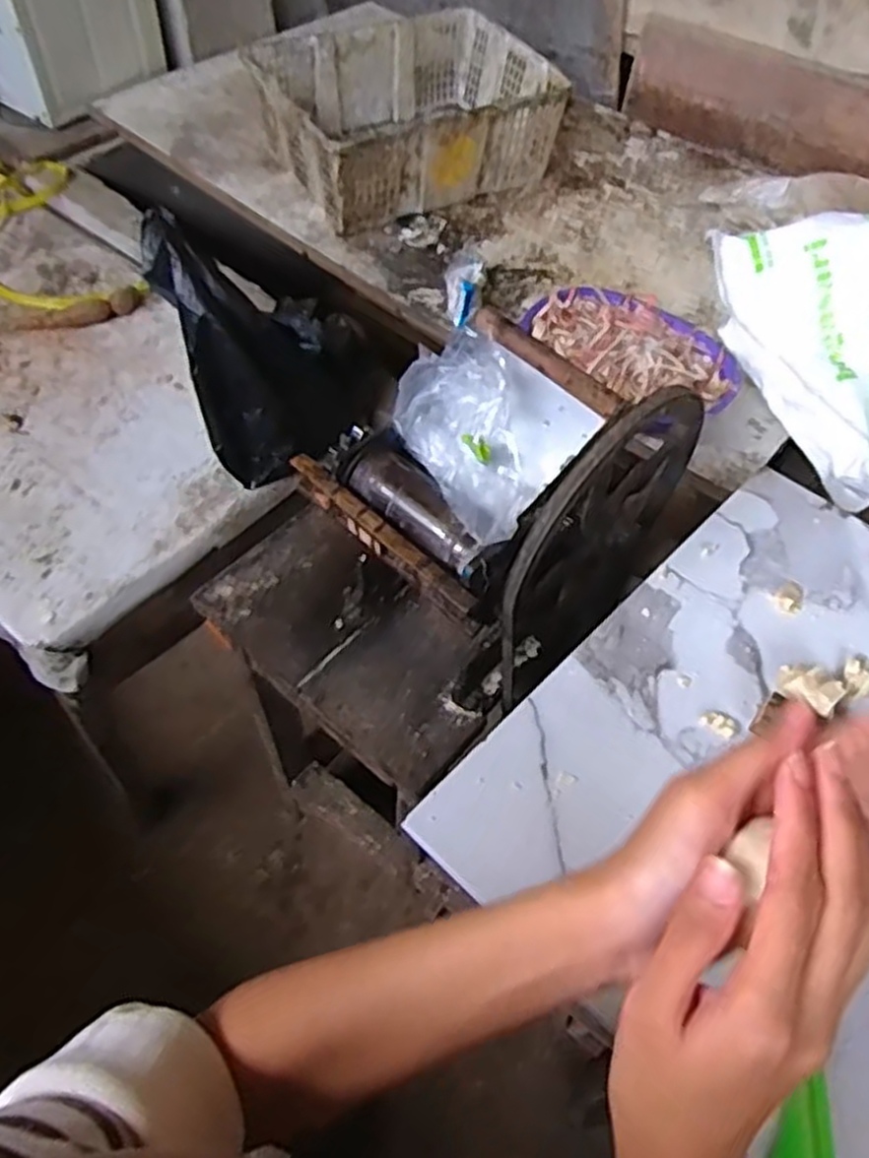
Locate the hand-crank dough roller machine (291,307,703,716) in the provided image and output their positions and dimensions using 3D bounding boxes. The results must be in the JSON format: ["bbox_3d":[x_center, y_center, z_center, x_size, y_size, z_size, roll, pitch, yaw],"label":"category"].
[{"bbox_3d":[0.070,-0.070,0.783,0.308,0.357,0.224,-30,62,-22],"label":"hand-crank dough roller machine"}]

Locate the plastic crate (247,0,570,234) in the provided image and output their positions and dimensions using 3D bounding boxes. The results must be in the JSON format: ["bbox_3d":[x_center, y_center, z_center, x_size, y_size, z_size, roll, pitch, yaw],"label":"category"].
[{"bbox_3d":[-0.051,-0.824,1.400,0.469,0.164,0.358,-26,61,-19],"label":"plastic crate"}]

